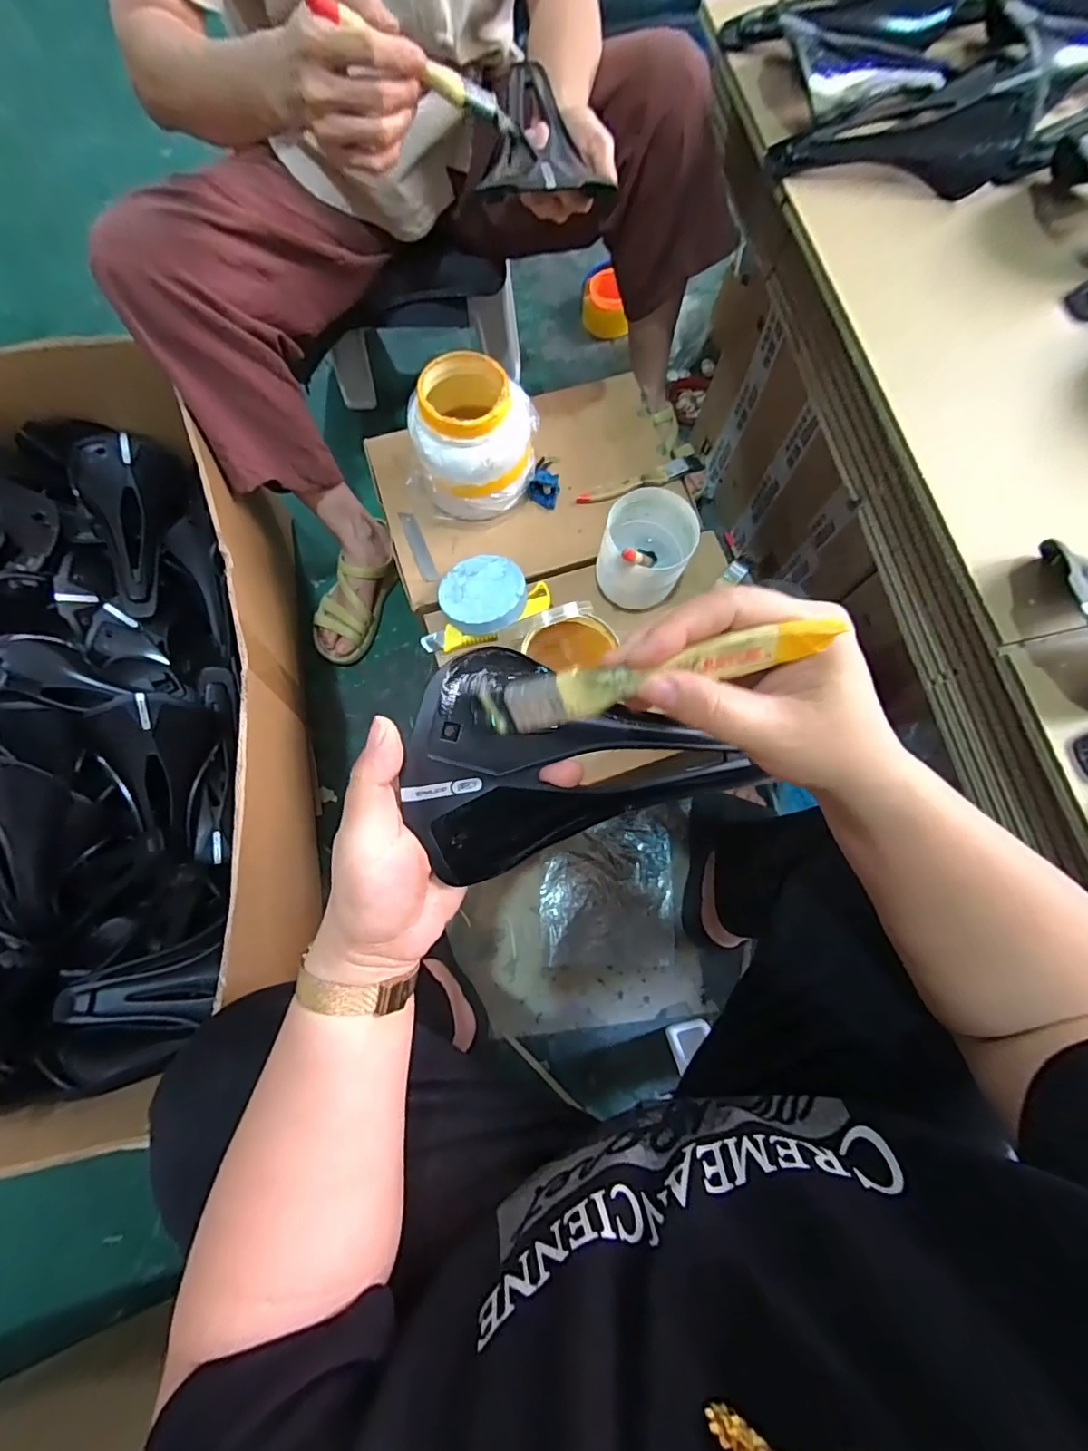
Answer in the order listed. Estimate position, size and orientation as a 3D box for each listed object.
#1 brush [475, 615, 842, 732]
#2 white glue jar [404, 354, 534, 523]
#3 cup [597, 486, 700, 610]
[{"bbox_3d":[0.040,-0.021,0.232,0.156,0.017,0.025,-12,74,26],"label":"brush"},{"bbox_3d":[-0.077,-0.314,0.604,0.134,0.134,0.109,-10,76,-4],"label":"white glue jar"},{"bbox_3d":[0.107,-0.186,0.567,0.089,0.118,0.106,23,76,5],"label":"cup"}]

